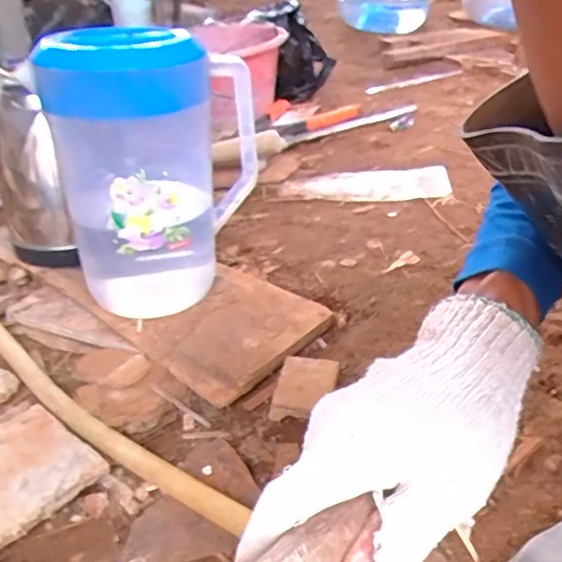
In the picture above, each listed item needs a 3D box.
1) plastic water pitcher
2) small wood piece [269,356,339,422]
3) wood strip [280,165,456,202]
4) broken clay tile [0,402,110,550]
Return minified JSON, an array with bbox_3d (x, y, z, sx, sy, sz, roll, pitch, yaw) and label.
[{"bbox_3d":[-0.128,-0.113,0.584,0.147,0.272,0.168,21,43,33],"label":"plastic water pitcher"},{"bbox_3d":[0.022,0.096,0.511,0.053,0.012,0.065,3,36,13],"label":"small wood piece"},{"bbox_3d":[0.120,-0.139,0.821,0.241,0.006,0.090,-4,35,4],"label":"wood strip"},{"bbox_3d":[-0.217,0.152,0.446,0.113,0.009,0.112,24,45,35],"label":"broken clay tile"}]

